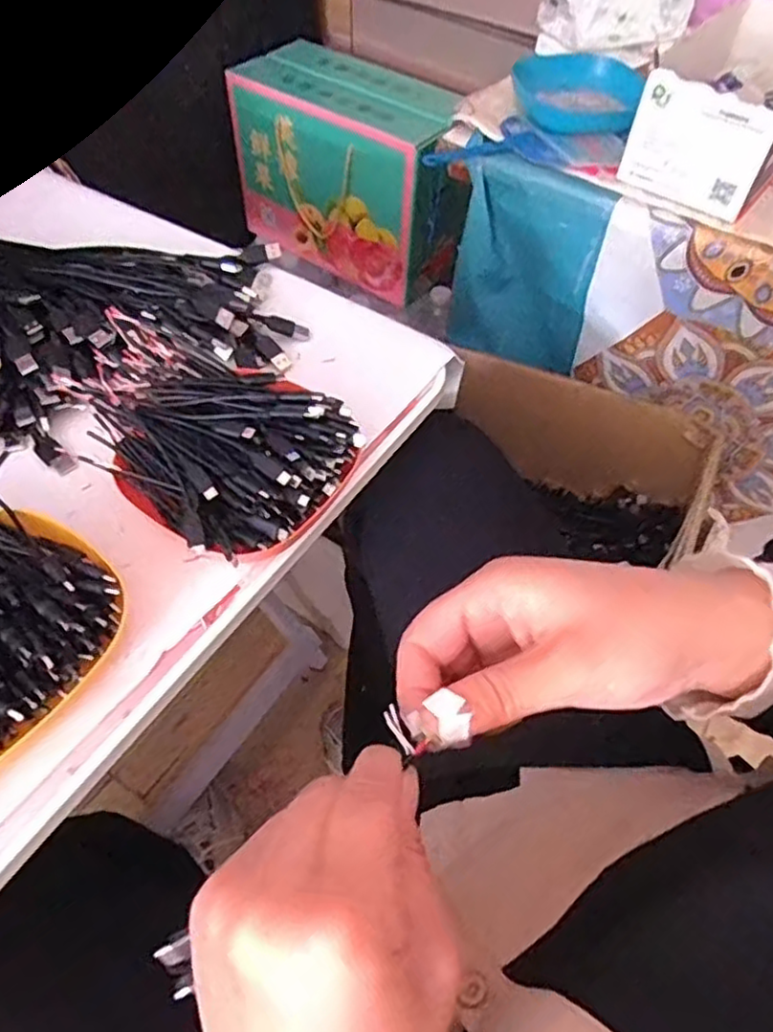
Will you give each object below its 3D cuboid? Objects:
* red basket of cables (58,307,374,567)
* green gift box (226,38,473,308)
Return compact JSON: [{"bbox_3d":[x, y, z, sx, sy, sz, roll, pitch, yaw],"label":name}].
[{"bbox_3d":[-0.119,-0.052,0.429,0.186,0.057,0.121,31,60,18],"label":"red basket of cables"},{"bbox_3d":[-0.044,-0.507,1.004,0.337,0.246,0.160,33,60,19],"label":"green gift box"}]

